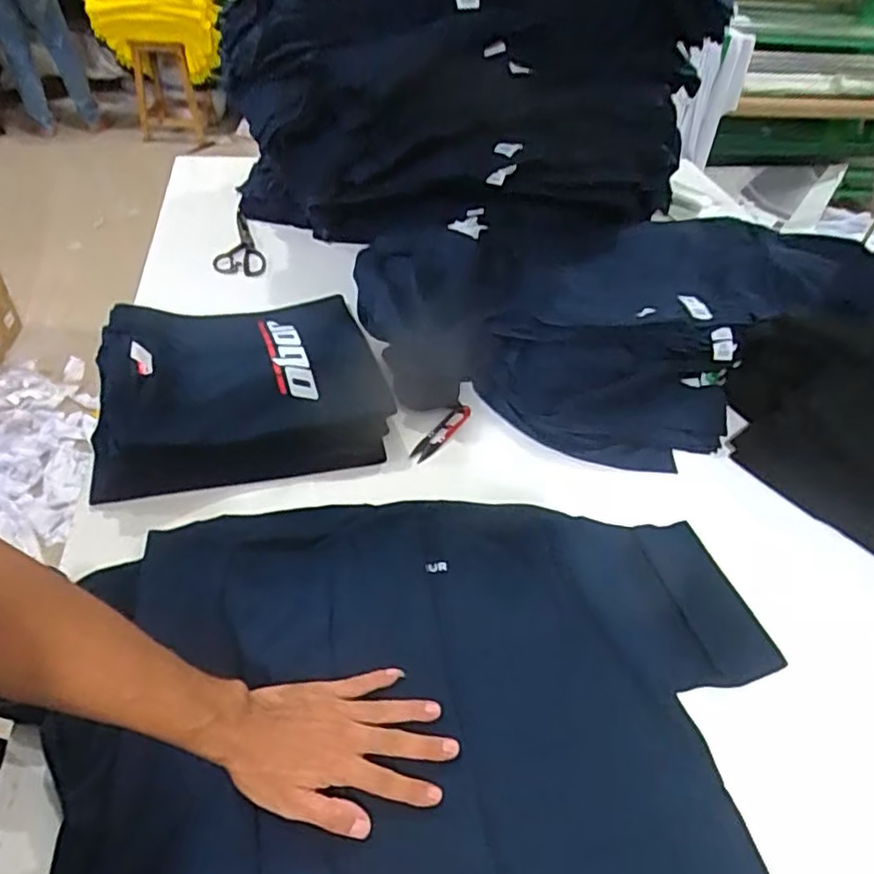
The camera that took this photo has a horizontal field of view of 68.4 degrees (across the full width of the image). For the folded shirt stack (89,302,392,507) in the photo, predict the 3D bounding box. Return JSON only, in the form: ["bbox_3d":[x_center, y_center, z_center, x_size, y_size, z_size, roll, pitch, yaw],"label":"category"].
[{"bbox_3d":[-0.255,-0.077,0.852,0.357,0.056,0.320,-10,45,-14],"label":"folded shirt stack"}]

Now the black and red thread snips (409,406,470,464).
[{"bbox_3d":[0.003,-0.004,0.846,0.026,0.015,0.118,29,49,23],"label":"black and red thread snips"}]

